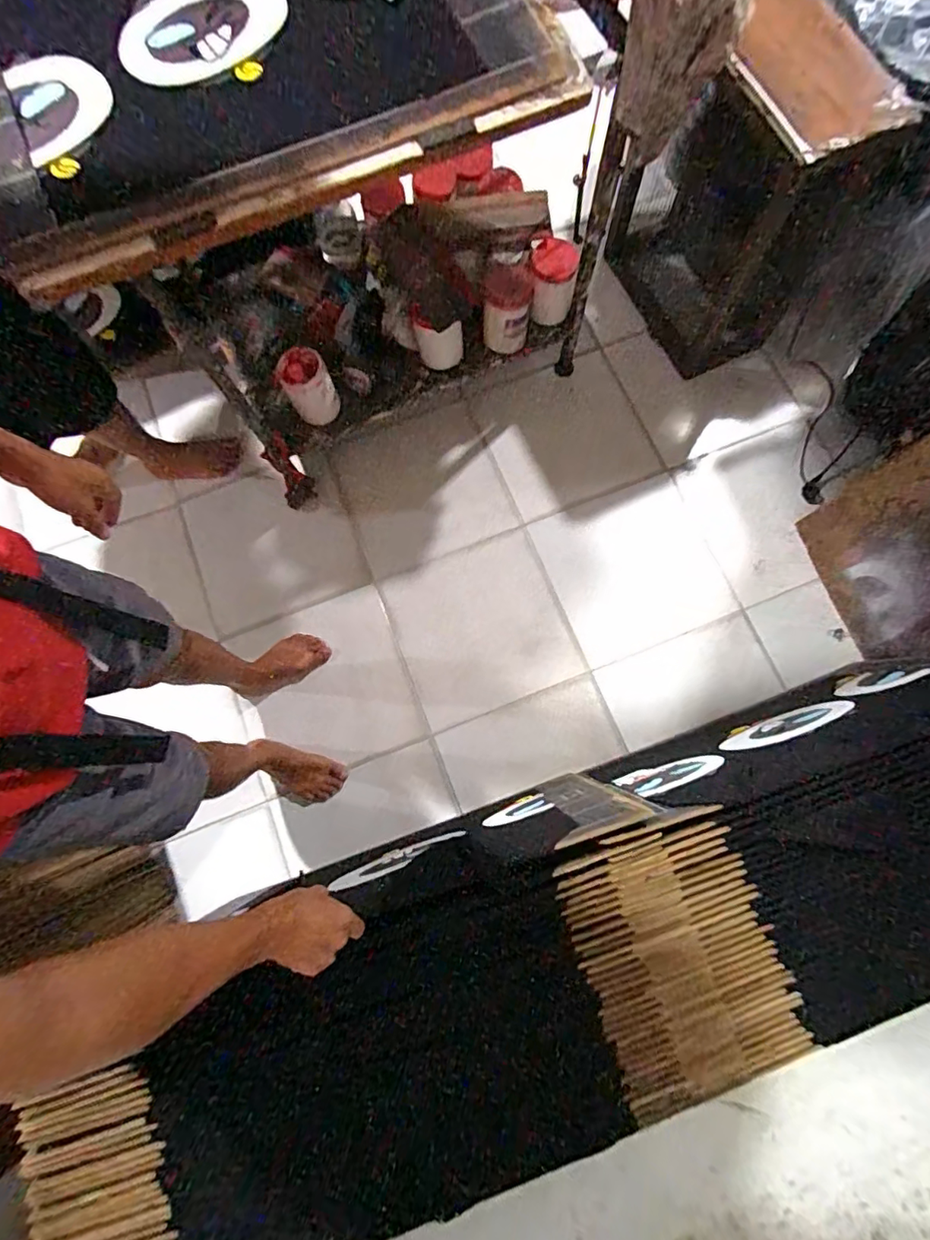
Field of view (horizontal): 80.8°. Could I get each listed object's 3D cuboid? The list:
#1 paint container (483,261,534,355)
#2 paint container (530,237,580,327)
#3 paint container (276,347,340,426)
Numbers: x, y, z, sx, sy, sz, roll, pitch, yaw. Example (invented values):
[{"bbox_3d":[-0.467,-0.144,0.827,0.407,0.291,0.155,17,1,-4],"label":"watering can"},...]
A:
[{"bbox_3d":[0.095,-0.713,1.260,0.114,0.123,0.131,9,77,2],"label":"paint container"},{"bbox_3d":[0.195,-0.765,1.239,0.106,0.135,0.102,10,77,3],"label":"paint container"},{"bbox_3d":[-0.337,-0.505,1.196,0.109,0.155,0.104,-24,78,-5],"label":"paint container"}]

